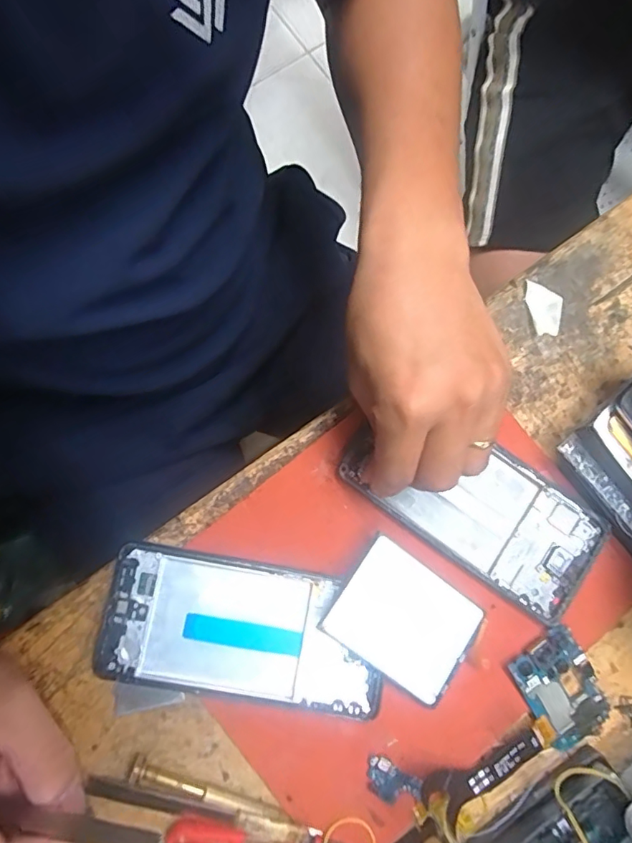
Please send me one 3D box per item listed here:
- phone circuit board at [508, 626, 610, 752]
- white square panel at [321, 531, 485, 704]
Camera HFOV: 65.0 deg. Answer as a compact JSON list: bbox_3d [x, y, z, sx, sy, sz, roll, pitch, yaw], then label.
[{"bbox_3d":[0.146,0.159,0.295,0.044,0.004,0.063,-31,93,-10],"label":"phone circuit board"},{"bbox_3d":[0.052,0.115,0.287,0.083,0.004,0.063,38,78,-5],"label":"white square panel"}]

